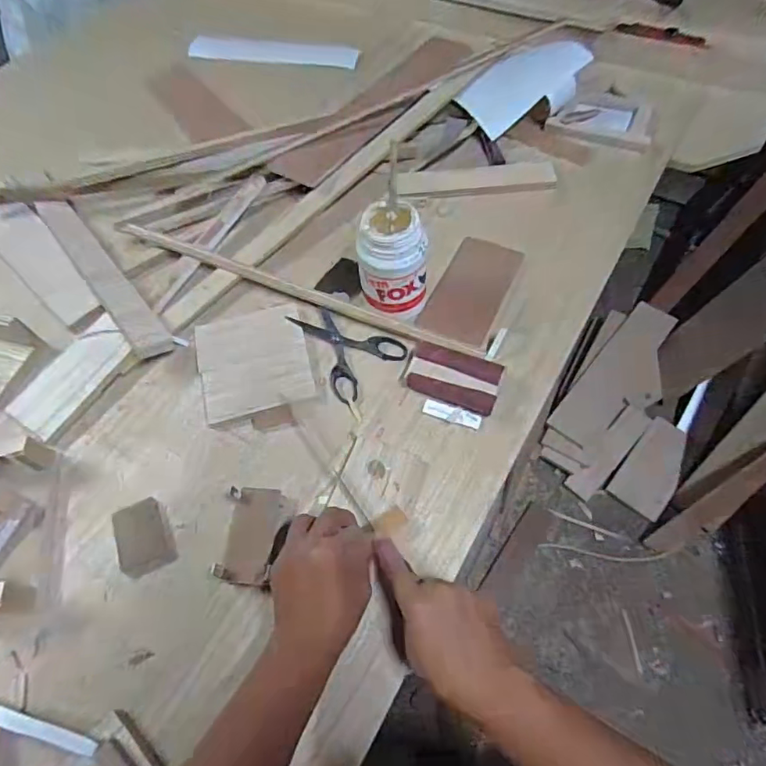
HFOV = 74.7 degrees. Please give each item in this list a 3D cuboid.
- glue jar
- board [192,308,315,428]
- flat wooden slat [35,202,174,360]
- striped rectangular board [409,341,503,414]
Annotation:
[{"bbox_3d":[0.011,-0.134,0.572,0.074,0.123,0.077,-1,63,2],"label":"glue jar"},{"bbox_3d":[-0.153,-0.026,0.595,0.127,0.004,0.136,-16,64,-6],"label":"board"},{"bbox_3d":[-0.366,-0.148,0.645,0.042,0.016,0.348,-34,61,-22],"label":"flat wooden slat"},{"bbox_3d":[0.079,-0.007,0.557,0.099,0.030,0.056,22,66,13],"label":"striped rectangular board"}]

